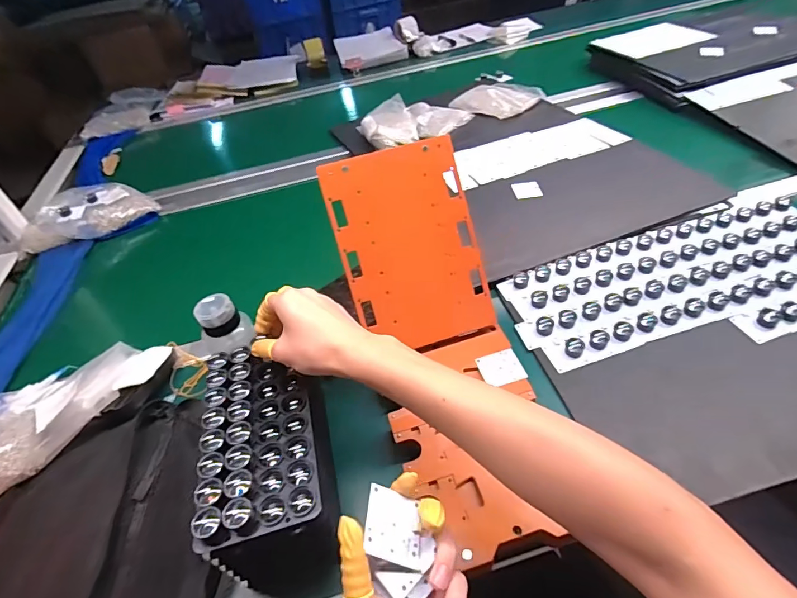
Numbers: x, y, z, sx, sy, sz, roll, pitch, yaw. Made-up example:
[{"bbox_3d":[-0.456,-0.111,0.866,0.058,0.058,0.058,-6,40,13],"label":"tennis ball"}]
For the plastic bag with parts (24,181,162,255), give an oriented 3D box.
[{"bbox_3d":[-0.652,-0.177,0.896,0.244,0.047,0.169,-38,51,-25],"label":"plastic bag with parts"}]

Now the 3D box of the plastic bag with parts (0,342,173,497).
[{"bbox_3d":[-0.412,0.119,0.554,0.213,0.041,0.148,-34,50,-23],"label":"plastic bag with parts"}]

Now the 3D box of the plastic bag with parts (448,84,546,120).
[{"bbox_3d":[0.238,-0.492,1.061,0.188,0.037,0.164,26,55,31],"label":"plastic bag with parts"}]

